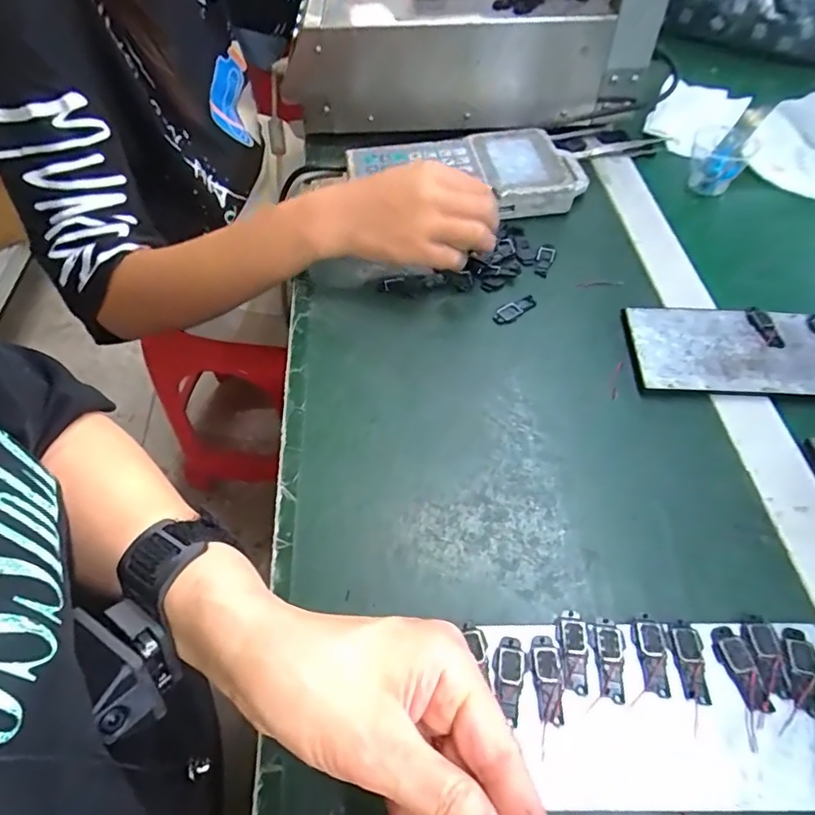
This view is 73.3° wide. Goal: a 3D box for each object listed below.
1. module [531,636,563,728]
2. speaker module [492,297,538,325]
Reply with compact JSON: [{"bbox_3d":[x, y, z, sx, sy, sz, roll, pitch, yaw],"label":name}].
[{"bbox_3d":[0.071,0.137,0.276,0.014,0.004,0.040,1,52,0],"label":"module"},{"bbox_3d":[0.087,-0.078,0.442,0.041,0.004,0.015,-31,59,-22],"label":"speaker module"}]

